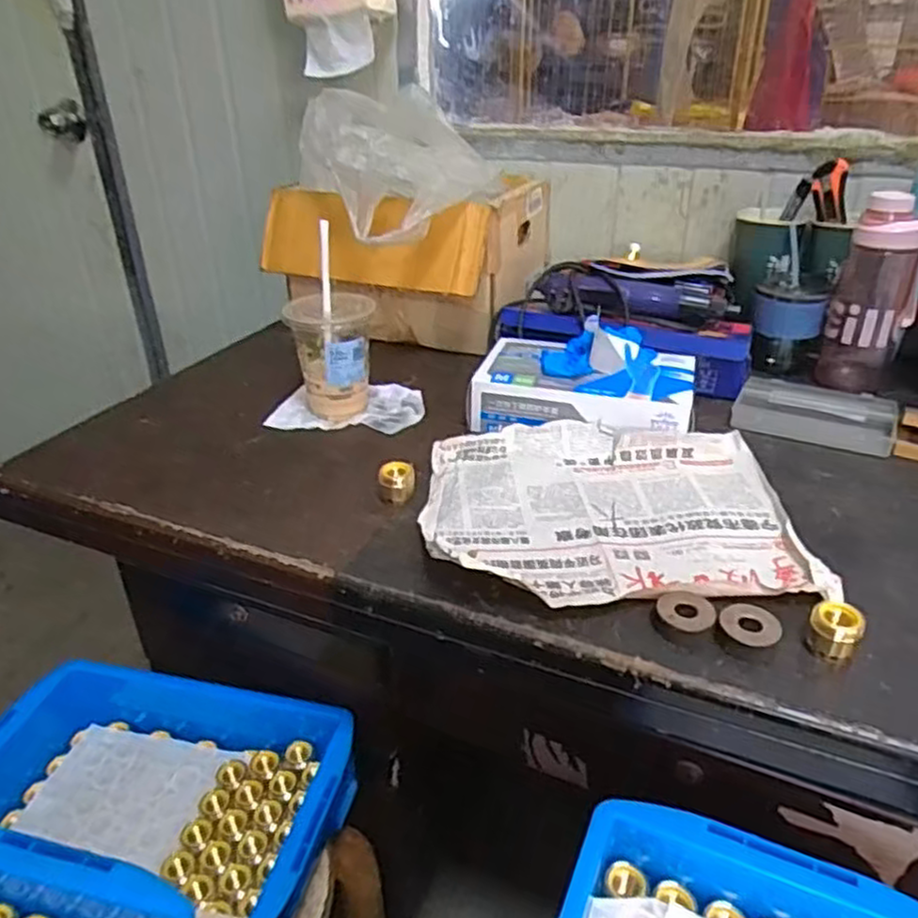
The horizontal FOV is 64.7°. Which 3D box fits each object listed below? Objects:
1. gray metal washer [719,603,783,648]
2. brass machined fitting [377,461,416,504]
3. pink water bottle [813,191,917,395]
[{"bbox_3d":[0.202,0.119,0.504,0.039,0.017,0.037,12,33,23],"label":"gray metal washer"},{"bbox_3d":[-0.056,0.022,0.659,0.032,0.029,0.032,-3,30,-3],"label":"brass machined fitting"},{"bbox_3d":[0.471,-0.186,0.818,0.084,0.203,0.077,15,34,27],"label":"pink water bottle"}]

